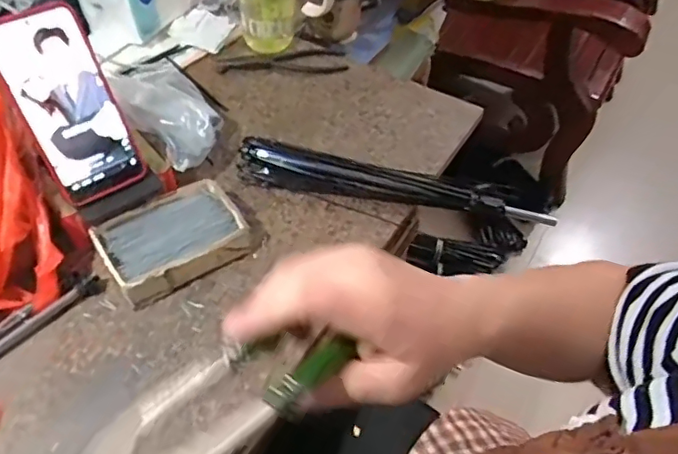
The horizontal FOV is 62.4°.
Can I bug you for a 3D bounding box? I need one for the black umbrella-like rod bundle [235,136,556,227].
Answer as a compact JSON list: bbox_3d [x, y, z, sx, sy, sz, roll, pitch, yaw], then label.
[{"bbox_3d":[0.058,-0.049,0.614,0.339,0.033,0.040,9,51,6],"label":"black umbrella-like rod bundle"}]

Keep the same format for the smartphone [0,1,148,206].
[{"bbox_3d":[-0.237,-0.105,0.494,0.079,0.164,0.007,-29,27,-23],"label":"smartphone"}]

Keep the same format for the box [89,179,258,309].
[{"bbox_3d":[-0.158,0.012,0.546,0.133,0.037,0.090,-33,58,-25],"label":"box"}]

